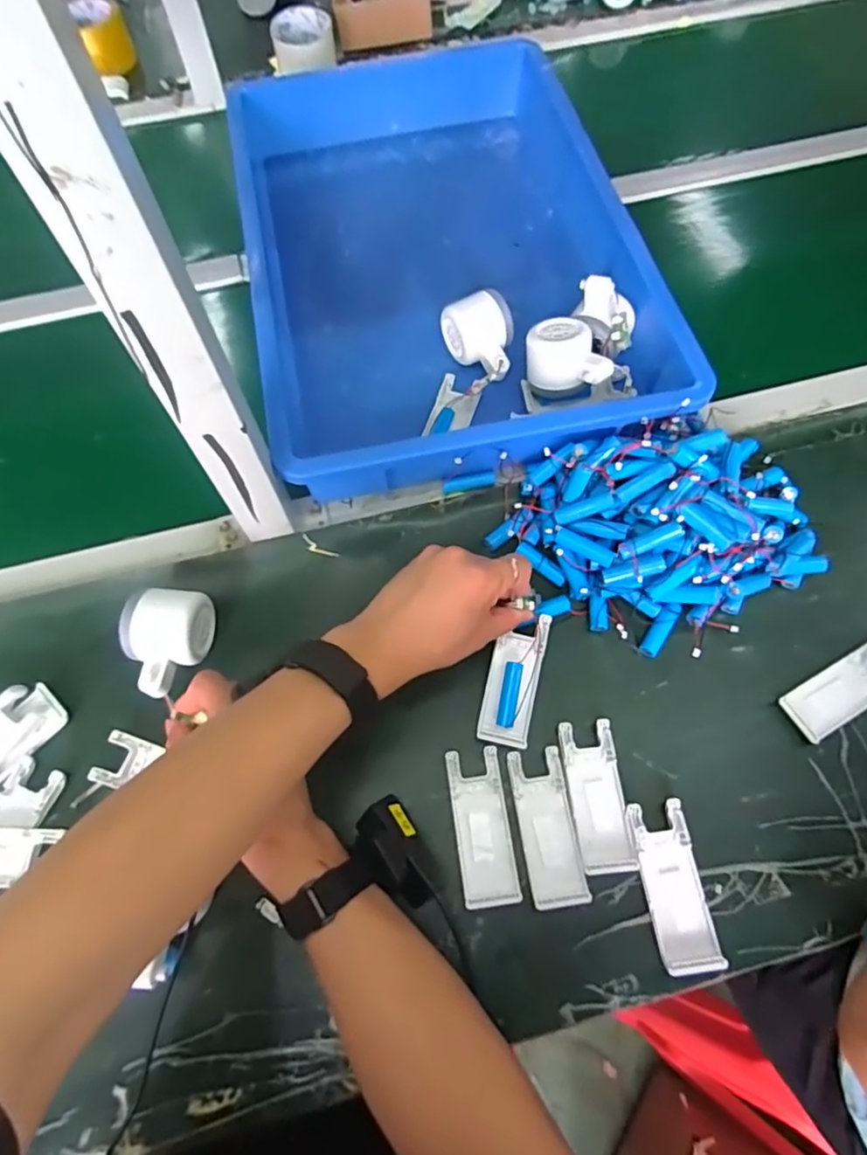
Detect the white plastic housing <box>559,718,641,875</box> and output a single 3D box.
[{"bbox_3d":[0.120,0.158,0.438,0.039,0.006,0.102,-5,65,-1],"label":"white plastic housing"}]

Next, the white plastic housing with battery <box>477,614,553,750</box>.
[{"bbox_3d":[0.064,0.079,0.471,0.041,0.011,0.103,17,79,9],"label":"white plastic housing with battery"}]

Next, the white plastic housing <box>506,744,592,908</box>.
[{"bbox_3d":[0.081,0.177,0.430,0.039,0.008,0.103,-9,65,-2],"label":"white plastic housing"}]

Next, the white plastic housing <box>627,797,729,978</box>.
[{"bbox_3d":[0.164,0.210,0.412,0.040,0.014,0.103,-8,65,-2],"label":"white plastic housing"}]

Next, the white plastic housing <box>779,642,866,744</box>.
[{"bbox_3d":[0.321,0.088,0.466,0.100,0.011,0.040,-28,67,-11],"label":"white plastic housing"}]

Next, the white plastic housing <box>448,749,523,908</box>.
[{"bbox_3d":[0.035,0.179,0.433,0.039,0.008,0.103,-7,65,-2],"label":"white plastic housing"}]

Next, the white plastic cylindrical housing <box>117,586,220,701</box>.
[{"bbox_3d":[-0.211,0.051,0.467,0.053,0.050,0.078,10,66,6],"label":"white plastic cylindrical housing"}]

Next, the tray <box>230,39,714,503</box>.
[{"bbox_3d":[-0.001,-0.351,0.652,0.370,0.112,0.588,-10,65,-3],"label":"tray"}]

